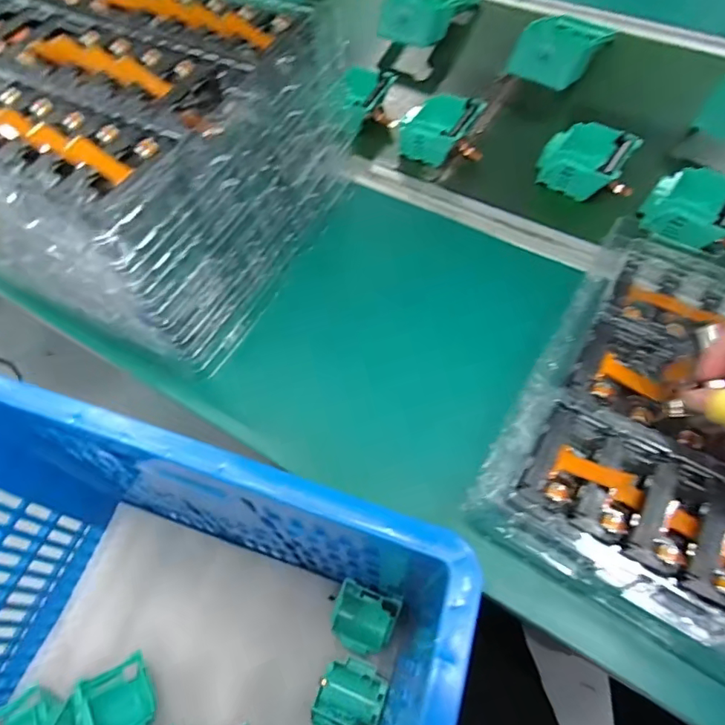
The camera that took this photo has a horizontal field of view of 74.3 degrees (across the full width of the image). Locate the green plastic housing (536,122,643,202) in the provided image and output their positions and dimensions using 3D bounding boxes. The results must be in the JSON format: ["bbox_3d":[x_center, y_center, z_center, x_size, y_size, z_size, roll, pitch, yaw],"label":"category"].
[{"bbox_3d":[0.238,-0.216,0.513,0.081,0.036,0.080,32,67,20],"label":"green plastic housing"}]

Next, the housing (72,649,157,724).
[{"bbox_3d":[-0.281,0.390,0.549,0.079,0.029,0.078,-7,60,-45],"label":"housing"}]

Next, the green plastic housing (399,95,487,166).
[{"bbox_3d":[0.088,-0.266,0.544,0.073,0.038,0.080,24,64,17],"label":"green plastic housing"}]

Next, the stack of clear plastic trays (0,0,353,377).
[{"bbox_3d":[-0.239,-0.206,0.446,0.366,0.161,0.265,23,64,16],"label":"stack of clear plastic trays"}]

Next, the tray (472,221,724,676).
[{"bbox_3d":[0.303,0.081,0.320,0.380,0.060,0.277,26,65,18],"label":"tray"}]

